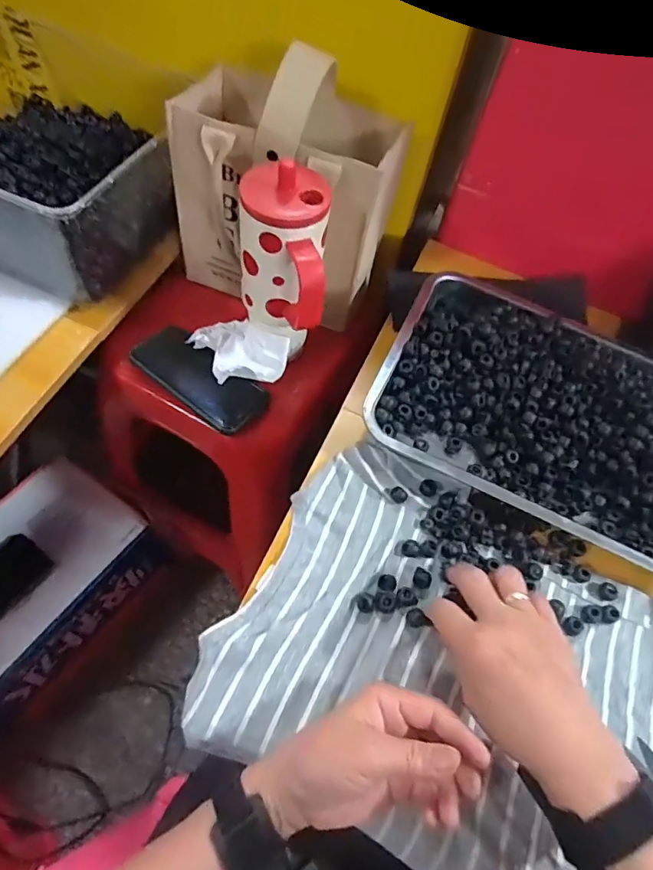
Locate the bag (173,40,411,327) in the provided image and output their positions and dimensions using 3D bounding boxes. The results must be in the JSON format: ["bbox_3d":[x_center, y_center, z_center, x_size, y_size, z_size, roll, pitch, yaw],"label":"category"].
[{"bbox_3d":[-0.041,-0.288,0.598,0.231,0.255,0.147,24,60,5],"label":"bag"}]

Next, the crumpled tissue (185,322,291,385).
[{"bbox_3d":[-0.107,-0.100,0.612,0.109,0.045,0.080,43,63,15],"label":"crumpled tissue"}]

